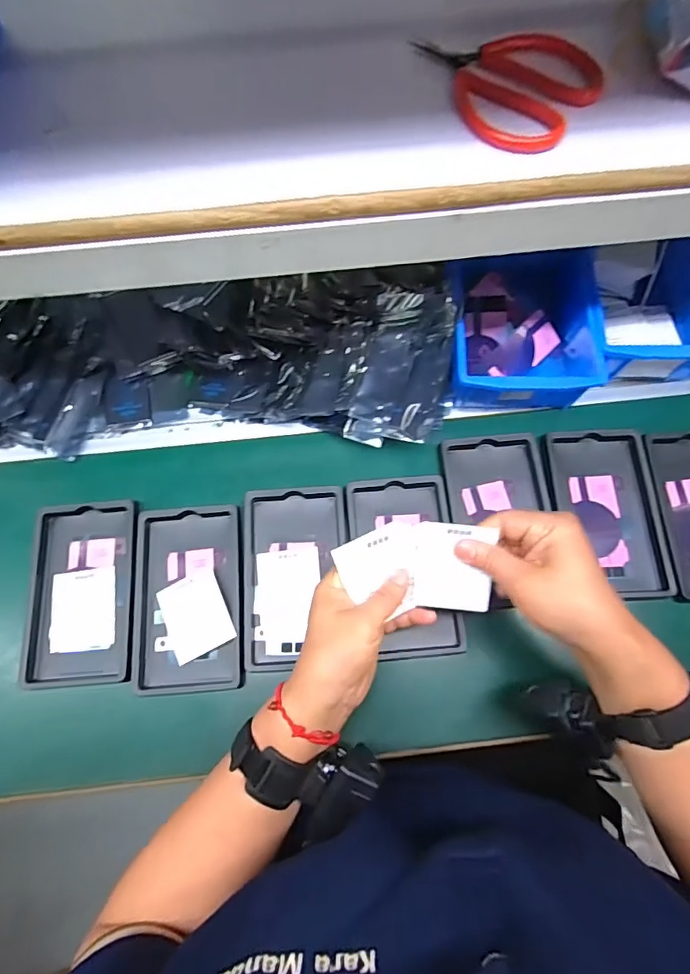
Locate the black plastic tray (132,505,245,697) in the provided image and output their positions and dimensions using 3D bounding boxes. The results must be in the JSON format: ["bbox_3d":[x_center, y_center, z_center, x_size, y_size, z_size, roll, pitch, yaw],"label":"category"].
[{"bbox_3d":[-0.139,0.097,0.429,0.093,0.018,0.158,-6,71,-1],"label":"black plastic tray"}]

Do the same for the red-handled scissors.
[{"bbox_3d":[0.102,-0.264,0.310,0.109,0.015,0.076,38,76,12],"label":"red-handled scissors"}]

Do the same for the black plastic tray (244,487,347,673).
[{"bbox_3d":[-0.044,0.080,0.437,0.091,0.015,0.158,-3,71,0],"label":"black plastic tray"}]

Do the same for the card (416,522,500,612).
[{"bbox_3d":[0.083,0.061,0.367,0.055,0.009,0.069,2,108,10],"label":"card"}]

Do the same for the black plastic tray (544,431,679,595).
[{"bbox_3d":[0.247,0.023,0.457,0.095,0.023,0.158,-3,71,-1],"label":"black plastic tray"}]

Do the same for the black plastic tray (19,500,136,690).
[{"bbox_3d":[-0.237,0.093,0.433,0.090,0.027,0.157,-5,71,-1],"label":"black plastic tray"}]

